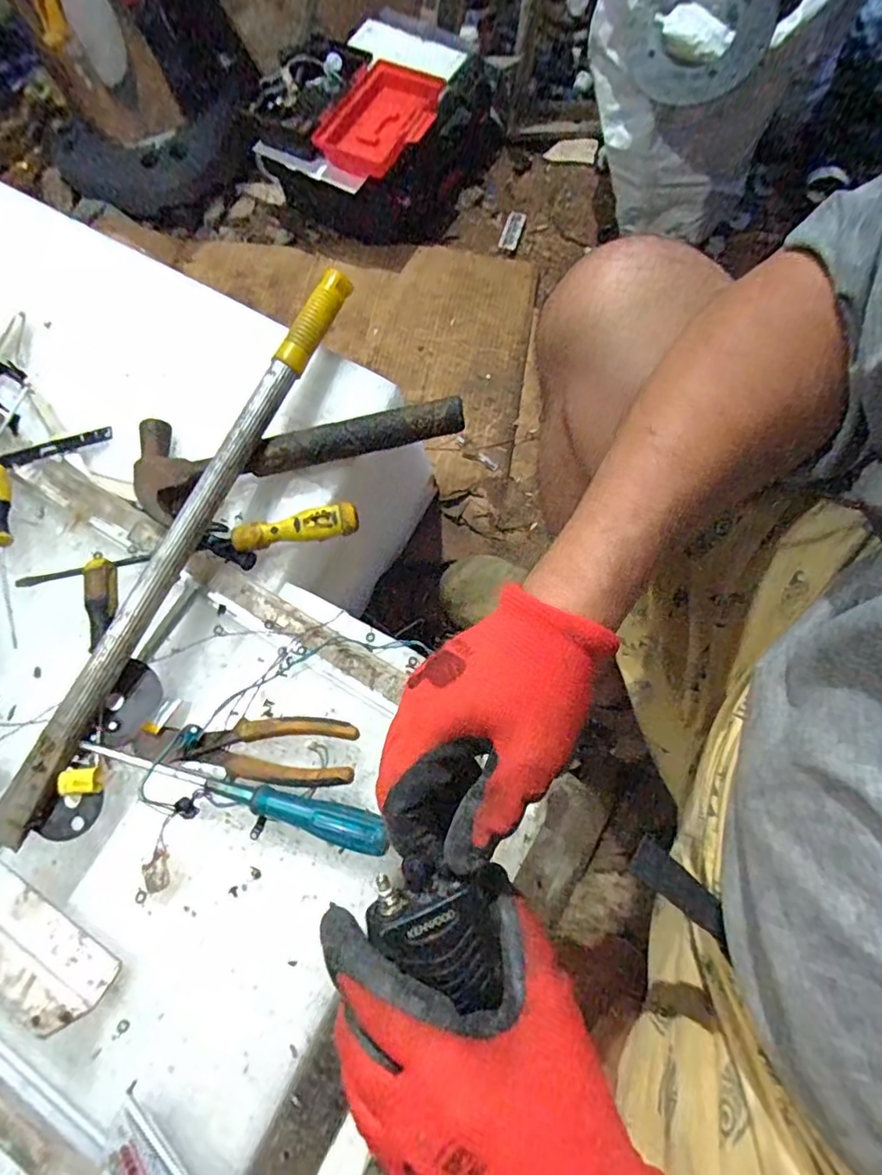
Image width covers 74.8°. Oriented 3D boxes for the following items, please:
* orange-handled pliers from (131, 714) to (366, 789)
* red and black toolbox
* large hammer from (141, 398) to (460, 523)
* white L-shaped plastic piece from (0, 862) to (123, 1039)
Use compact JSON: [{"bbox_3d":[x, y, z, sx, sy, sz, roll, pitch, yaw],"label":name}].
[{"bbox_3d":[-0.154,0.125,0.448,0.174,0.023,0.051,2,72,3],"label":"orange-handled pliers"},{"bbox_3d":[-0.092,-0.769,0.961,0.273,0.167,0.331,29,75,11],"label":"red and black toolbox"},{"bbox_3d":[-0.134,-0.140,0.527,0.303,0.048,0.100,-13,72,-2],"label":"large hammer"},{"bbox_3d":[-0.296,0.246,0.397,0.134,0.046,0.047,31,75,11],"label":"white L-shaped plastic piece"}]

